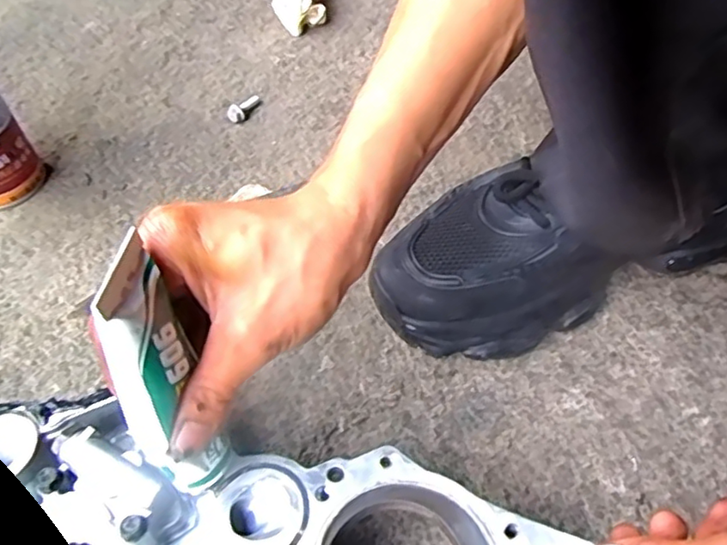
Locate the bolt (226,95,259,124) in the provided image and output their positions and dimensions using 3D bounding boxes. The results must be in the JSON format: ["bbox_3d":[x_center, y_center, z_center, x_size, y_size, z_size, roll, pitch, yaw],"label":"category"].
[{"bbox_3d":[-0.109,-0.149,0.552,0.017,0.013,0.038,21,44,17],"label":"bolt"}]

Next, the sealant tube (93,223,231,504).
[{"bbox_3d":[-0.081,0.047,0.247,0.030,0.116,0.038,-4,31,0],"label":"sealant tube"}]

